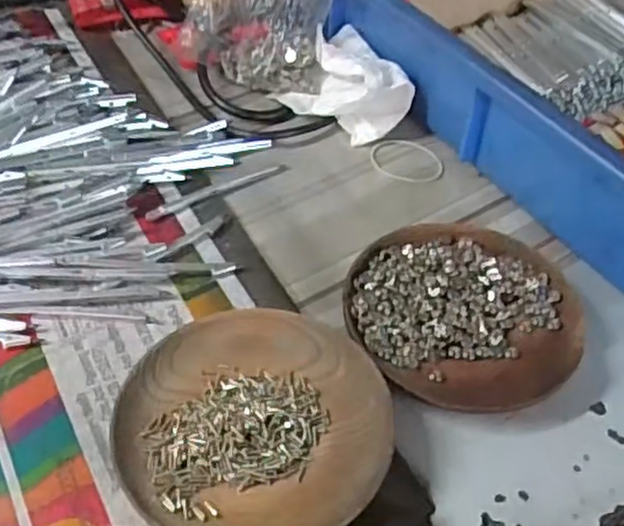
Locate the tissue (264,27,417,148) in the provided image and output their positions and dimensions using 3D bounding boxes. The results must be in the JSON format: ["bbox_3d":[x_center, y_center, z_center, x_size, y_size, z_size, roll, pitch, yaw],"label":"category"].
[{"bbox_3d":[0.026,-0.120,0.469,0.067,0.045,0.083,-32,56,-28],"label":"tissue"}]

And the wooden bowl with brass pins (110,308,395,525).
[{"bbox_3d":[-0.025,0.069,0.307,0.111,0.019,0.116,2,48,-2],"label":"wooden bowl with brass pins"}]

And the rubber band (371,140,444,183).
[{"bbox_3d":[0.061,-0.066,0.453,0.049,0.004,0.036,29,52,22],"label":"rubber band"}]

